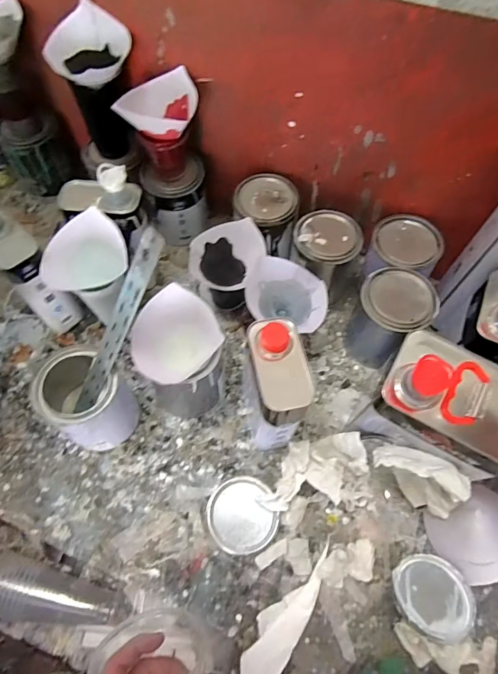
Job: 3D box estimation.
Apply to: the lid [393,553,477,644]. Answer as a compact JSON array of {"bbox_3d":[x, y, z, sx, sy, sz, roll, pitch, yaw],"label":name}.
[{"bbox_3d":[0.229,0.322,0.522,0.094,0.009,0.095,5,39,-4],"label":"lid"}]

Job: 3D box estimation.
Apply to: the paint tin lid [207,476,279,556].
[{"bbox_3d":[-0.010,0.242,0.571,0.090,0.013,0.094,0,64,0],"label":"paint tin lid"}]

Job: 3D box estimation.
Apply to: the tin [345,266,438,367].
[{"bbox_3d":[0.213,-0.027,0.652,0.101,0.129,0.101,0,64,0],"label":"tin"}]

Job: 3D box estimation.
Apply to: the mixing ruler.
[{"bbox_3d":[-0.161,-0.004,0.507,0.037,0.290,0.008,41,32,19],"label":"mixing ruler"}]

